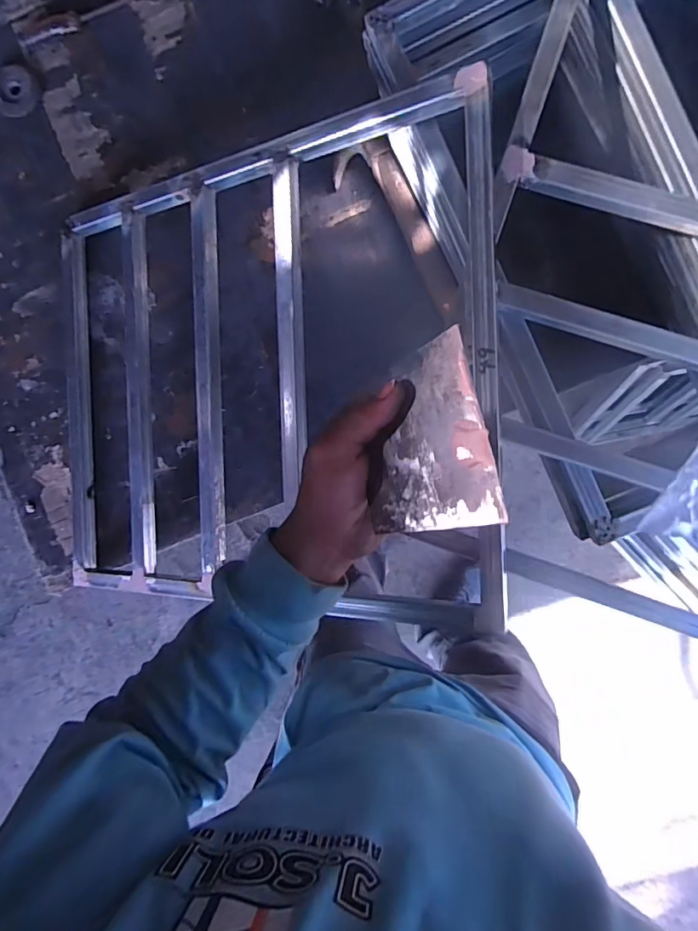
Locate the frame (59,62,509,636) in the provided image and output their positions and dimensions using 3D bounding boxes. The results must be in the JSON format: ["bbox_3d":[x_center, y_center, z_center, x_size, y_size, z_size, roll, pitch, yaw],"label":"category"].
[{"bbox_3d":[-0.119,-0.092,0.544,0.554,0.027,0.493,-2,91,26],"label":"frame"}]

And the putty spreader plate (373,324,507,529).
[{"bbox_3d":[0.047,-0.017,0.312,0.080,0.005,0.119,-18,74,33],"label":"putty spreader plate"}]

